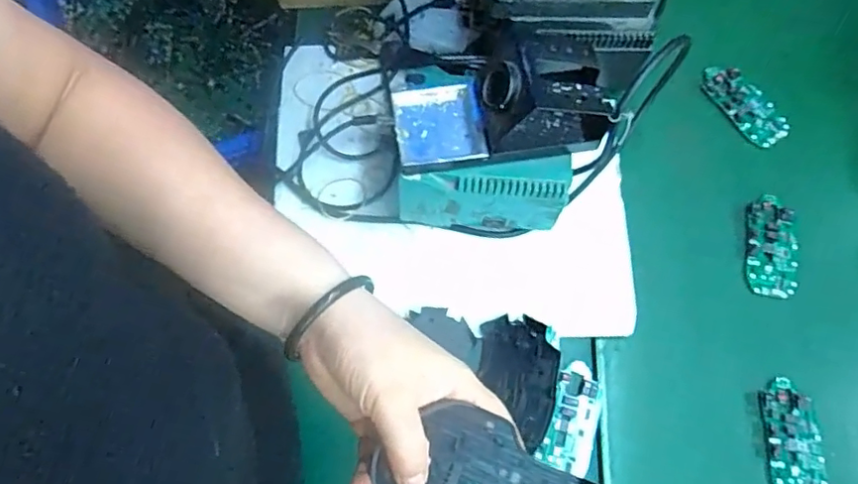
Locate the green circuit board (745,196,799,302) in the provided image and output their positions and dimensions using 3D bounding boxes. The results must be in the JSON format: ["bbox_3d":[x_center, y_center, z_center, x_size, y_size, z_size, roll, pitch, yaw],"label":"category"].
[{"bbox_3d":[0.322,0.005,0.537,0.046,0.017,0.092,3,73,1],"label":"green circuit board"}]

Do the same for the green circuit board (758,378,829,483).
[{"bbox_3d":[0.311,0.168,0.489,0.046,0.006,0.097,-1,73,-1],"label":"green circuit board"}]

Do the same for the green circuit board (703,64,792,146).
[{"bbox_3d":[0.320,-0.141,0.583,0.042,0.010,0.099,-35,77,-10],"label":"green circuit board"}]

